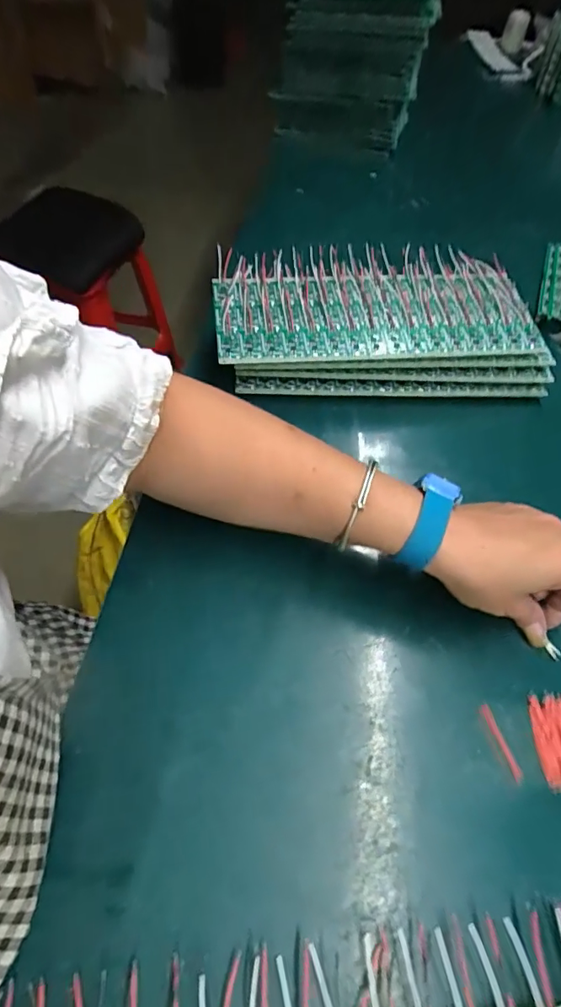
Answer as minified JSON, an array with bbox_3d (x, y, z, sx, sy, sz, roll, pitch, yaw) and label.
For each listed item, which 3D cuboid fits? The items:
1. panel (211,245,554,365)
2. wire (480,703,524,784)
[{"bbox_3d":[0.094,-0.203,0.478,0.314,0.018,0.158,-3,60,-6],"label":"panel"},{"bbox_3d":[0.140,0.150,0.300,0.006,0.004,0.044,-13,61,-11],"label":"wire"}]

